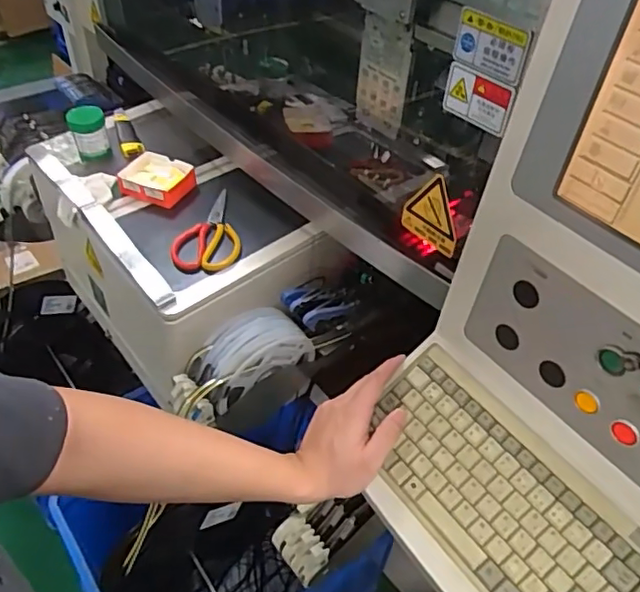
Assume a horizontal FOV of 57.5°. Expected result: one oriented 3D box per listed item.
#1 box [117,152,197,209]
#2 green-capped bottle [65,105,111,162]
[{"bbox_3d":[-0.274,-0.196,0.986,0.113,0.034,0.086,20,46,15],"label":"box"},{"bbox_3d":[-0.420,-0.297,1.059,0.065,0.080,0.057,-12,47,-17],"label":"green-capped bottle"}]

